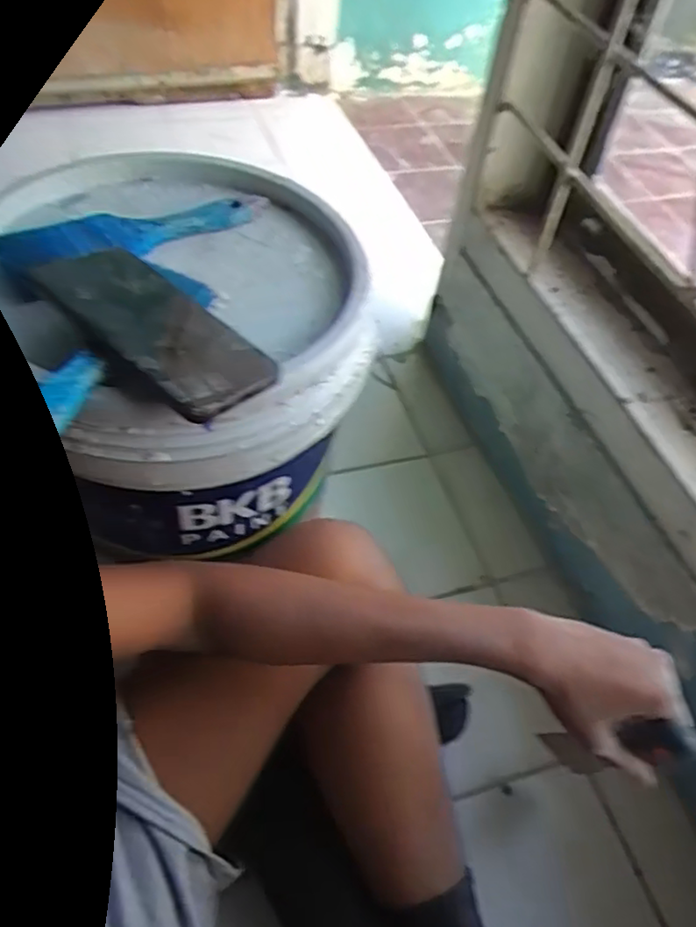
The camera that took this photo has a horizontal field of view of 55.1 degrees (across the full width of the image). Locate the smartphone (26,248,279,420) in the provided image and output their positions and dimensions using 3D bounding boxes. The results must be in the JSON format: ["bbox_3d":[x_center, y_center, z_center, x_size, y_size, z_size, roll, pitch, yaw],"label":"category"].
[{"bbox_3d":[-0.122,-0.086,0.417,0.160,0.013,0.071,38,50,20],"label":"smartphone"}]

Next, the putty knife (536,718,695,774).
[{"bbox_3d":[0.205,0.217,0.522,0.043,0.185,0.033,36,64,11],"label":"putty knife"}]

